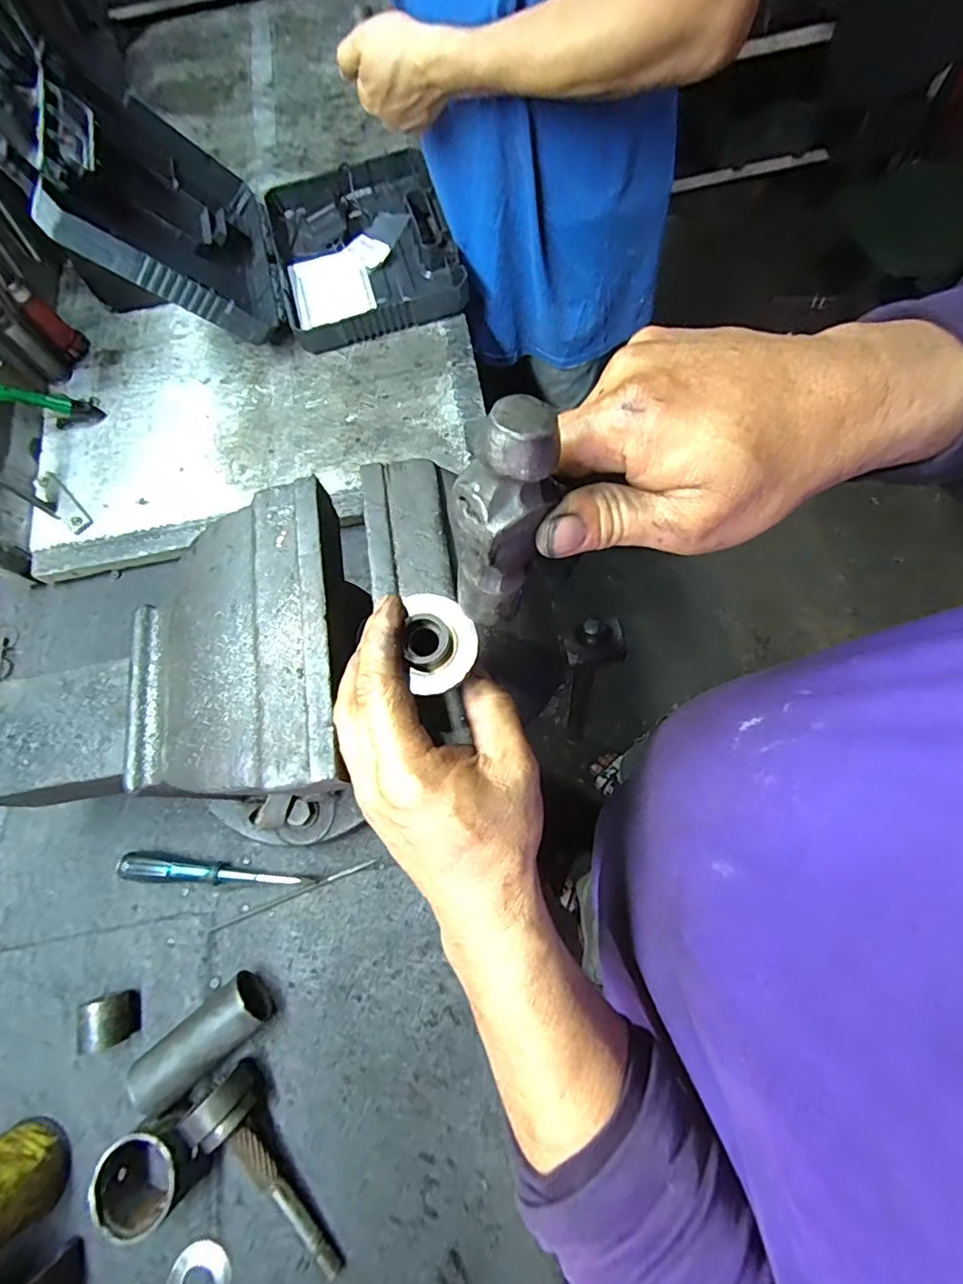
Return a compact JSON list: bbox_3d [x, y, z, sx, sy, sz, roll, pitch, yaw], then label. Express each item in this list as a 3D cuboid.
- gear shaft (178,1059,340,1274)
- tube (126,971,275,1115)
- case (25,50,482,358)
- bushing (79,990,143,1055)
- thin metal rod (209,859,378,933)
[{"bbox_3d":[-0.172,0.436,0.431,0.173,0.052,0.049,37,78,15],"label":"gear shaft"},{"bbox_3d":[-0.245,0.350,0.456,0.115,0.049,0.053,-34,75,-21],"label":"tube"},{"bbox_3d":[-0.252,-0.549,0.657,0.398,0.208,0.299,-16,71,0],"label":"case"},{"bbox_3d":[-0.343,0.348,0.482,0.039,0.043,0.043,-17,71,-1],"label":"bushing"},{"bbox_3d":[-0.186,0.251,0.517,0.173,0.004,0.005,-22,74,-5],"label":"thin metal rod"}]

